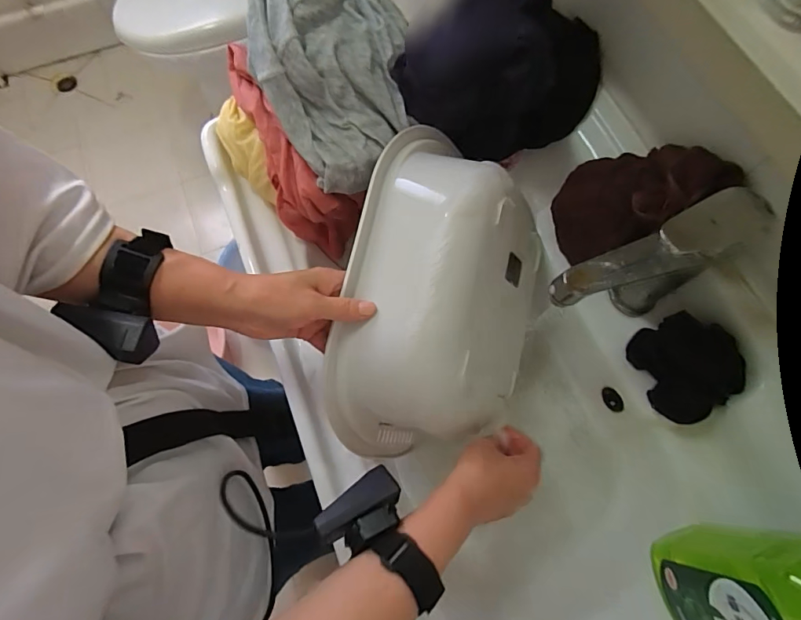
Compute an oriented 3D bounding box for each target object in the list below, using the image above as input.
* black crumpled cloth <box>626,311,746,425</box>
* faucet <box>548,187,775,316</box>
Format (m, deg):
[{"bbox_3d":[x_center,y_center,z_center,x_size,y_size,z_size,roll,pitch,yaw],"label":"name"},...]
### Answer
[{"bbox_3d":[0.299,0.059,0.462,0.091,0.017,0.102,-29,73,25],"label":"black crumpled cloth"},{"bbox_3d":[0.207,-0.026,0.409,0.149,0.202,0.043,-19,71,-7],"label":"faucet"}]

